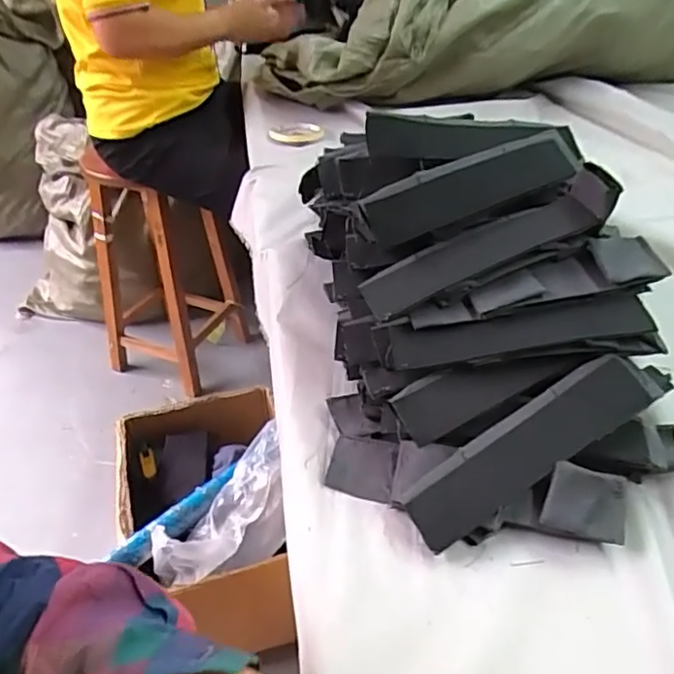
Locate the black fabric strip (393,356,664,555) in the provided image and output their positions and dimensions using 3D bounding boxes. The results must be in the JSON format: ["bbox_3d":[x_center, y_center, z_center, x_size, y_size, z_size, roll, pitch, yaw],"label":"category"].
[{"bbox_3d":[0.133,0.072,0.418,0.193,0.012,0.049,-31,59,-9],"label":"black fabric strip"}]

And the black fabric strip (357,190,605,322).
[{"bbox_3d":[0.112,-0.072,0.459,0.199,0.031,0.044,-25,41,-6],"label":"black fabric strip"}]

